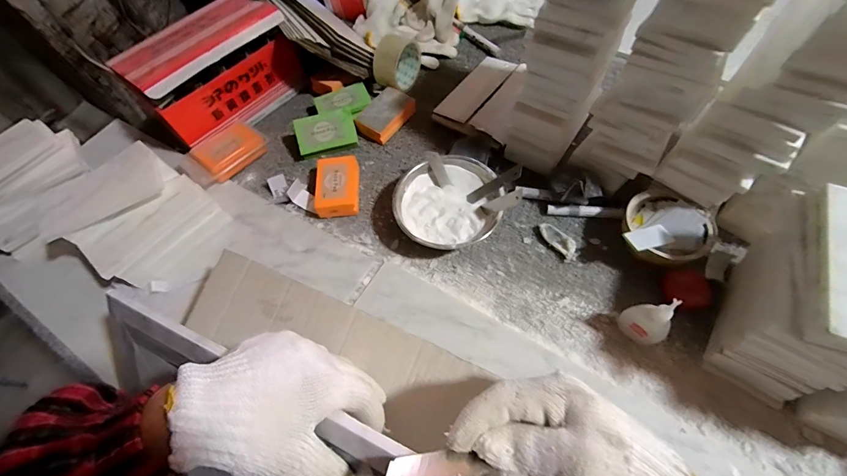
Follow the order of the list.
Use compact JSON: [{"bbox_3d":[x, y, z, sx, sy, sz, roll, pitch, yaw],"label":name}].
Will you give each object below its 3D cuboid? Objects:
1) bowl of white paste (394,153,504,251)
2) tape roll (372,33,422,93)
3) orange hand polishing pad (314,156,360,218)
[{"bbox_3d":[0.035,-0.041,0.510,0.142,0.053,0.139,-2,62,3],"label":"bowl of white paste"},{"bbox_3d":[-0.045,-0.309,0.627,0.040,0.078,0.094,34,69,20],"label":"tape roll"},{"bbox_3d":[-0.131,-0.080,0.556,0.065,0.035,0.101,-3,62,2],"label":"orange hand polishing pad"}]

